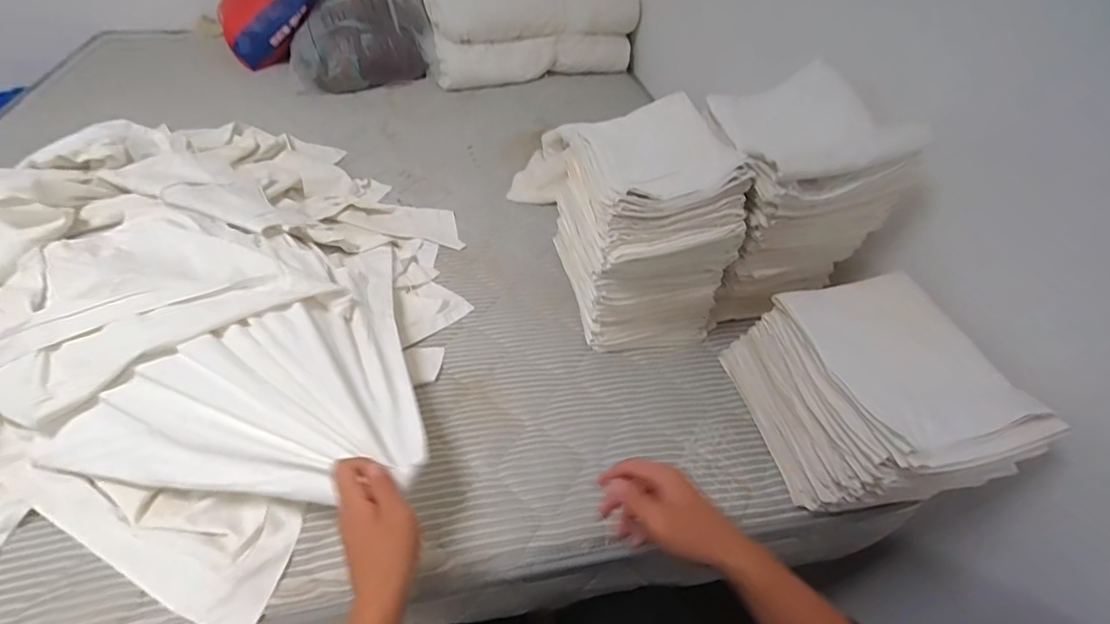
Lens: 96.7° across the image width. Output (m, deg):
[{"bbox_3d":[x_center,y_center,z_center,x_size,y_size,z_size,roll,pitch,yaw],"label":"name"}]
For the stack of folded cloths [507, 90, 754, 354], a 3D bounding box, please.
[{"bbox_3d":[0.147,-0.149,0.850,0.241,0.330,0.298,-10,48,-15],"label":"stack of folded cloths"}]

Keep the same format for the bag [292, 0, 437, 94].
[{"bbox_3d":[-0.583,-0.842,1.501,0.392,0.275,0.263,-10,48,-15],"label":"bag"}]

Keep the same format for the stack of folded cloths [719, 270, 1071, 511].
[{"bbox_3d":[0.438,0.114,0.707,0.230,0.202,0.292,-5,47,-10],"label":"stack of folded cloths"}]

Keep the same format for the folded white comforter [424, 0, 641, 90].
[{"bbox_3d":[-0.062,-0.955,1.509,0.633,0.380,0.272,-7,48,-12],"label":"folded white comforter"}]

